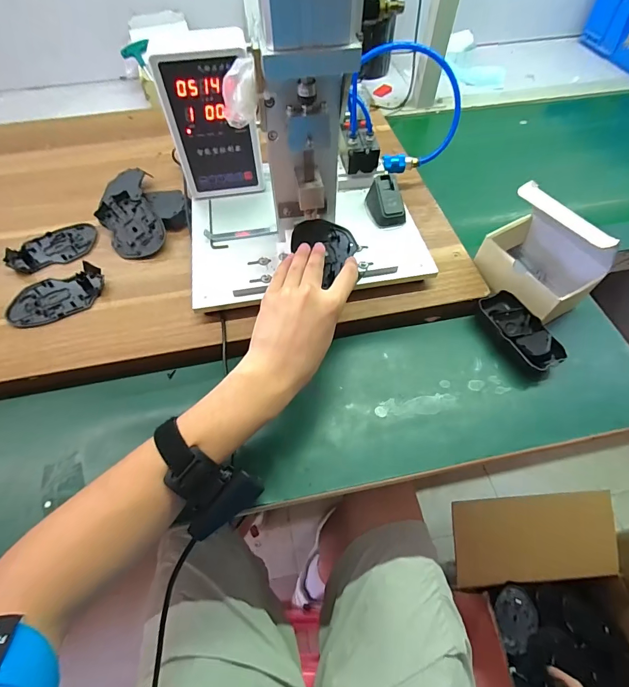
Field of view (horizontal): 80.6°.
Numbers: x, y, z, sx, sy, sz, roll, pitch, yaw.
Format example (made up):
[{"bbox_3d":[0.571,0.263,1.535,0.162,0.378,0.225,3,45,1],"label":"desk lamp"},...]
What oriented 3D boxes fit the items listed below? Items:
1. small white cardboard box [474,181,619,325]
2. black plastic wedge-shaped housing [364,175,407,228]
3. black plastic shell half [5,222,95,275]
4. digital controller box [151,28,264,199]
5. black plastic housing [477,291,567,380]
[{"bbox_3d":[0.284,-0.112,0.456,0.103,0.129,0.125,-25,62,-14],"label":"small white cardboard box"},{"bbox_3d":[0.098,-0.195,0.510,0.042,0.036,0.066,-13,59,-7],"label":"black plastic wedge-shaped housing"},{"bbox_3d":[-0.366,-0.135,0.524,0.075,0.018,0.115,39,66,22],"label":"black plastic shell half"},{"bbox_3d":[-0.128,-0.274,0.473,0.102,0.185,0.042,-9,58,-5],"label":"digital controller box"},{"bbox_3d":[0.247,-0.013,0.451,0.050,0.032,0.110,-18,59,-11],"label":"black plastic housing"}]

